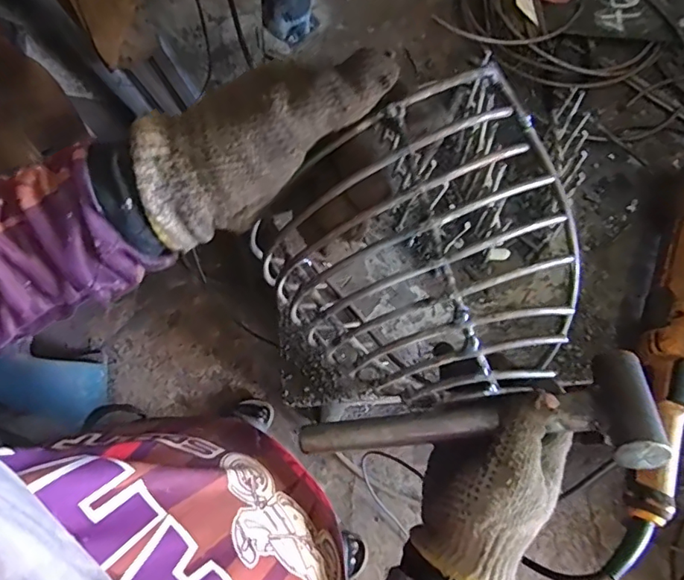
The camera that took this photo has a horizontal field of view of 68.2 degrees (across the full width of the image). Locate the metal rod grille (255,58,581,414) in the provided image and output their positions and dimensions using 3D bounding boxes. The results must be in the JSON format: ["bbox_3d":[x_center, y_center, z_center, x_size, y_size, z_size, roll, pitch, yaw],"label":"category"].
[{"bbox_3d":[0.047,-0.009,0.295,0.159,0.116,0.157,-23,74,-9],"label":"metal rod grille"}]

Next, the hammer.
[{"bbox_3d":[0.080,0.096,0.351,0.241,0.030,0.068,-14,71,22],"label":"hammer"}]

